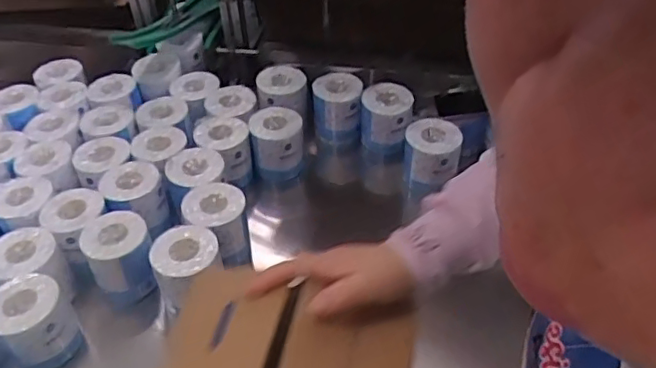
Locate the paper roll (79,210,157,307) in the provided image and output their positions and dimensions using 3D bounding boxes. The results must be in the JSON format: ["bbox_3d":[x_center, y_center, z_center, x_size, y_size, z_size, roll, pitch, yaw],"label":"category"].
[{"bbox_3d":[-0.337,0.120,0.974,0.103,0.113,0.112,-19,44,-18],"label":"paper roll"}]

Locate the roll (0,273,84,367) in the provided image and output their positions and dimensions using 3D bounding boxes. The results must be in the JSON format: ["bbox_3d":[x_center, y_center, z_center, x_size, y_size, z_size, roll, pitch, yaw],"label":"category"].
[{"bbox_3d":[-0.433,0.204,0.870,0.098,0.124,0.097,-1,42,1],"label":"roll"}]

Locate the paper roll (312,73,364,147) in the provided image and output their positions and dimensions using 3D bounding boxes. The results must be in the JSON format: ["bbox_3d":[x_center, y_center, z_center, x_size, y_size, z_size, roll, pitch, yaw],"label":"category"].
[{"bbox_3d":[0.023,-0.170,1.330,0.106,0.112,0.115,-2,42,1],"label":"paper roll"}]

